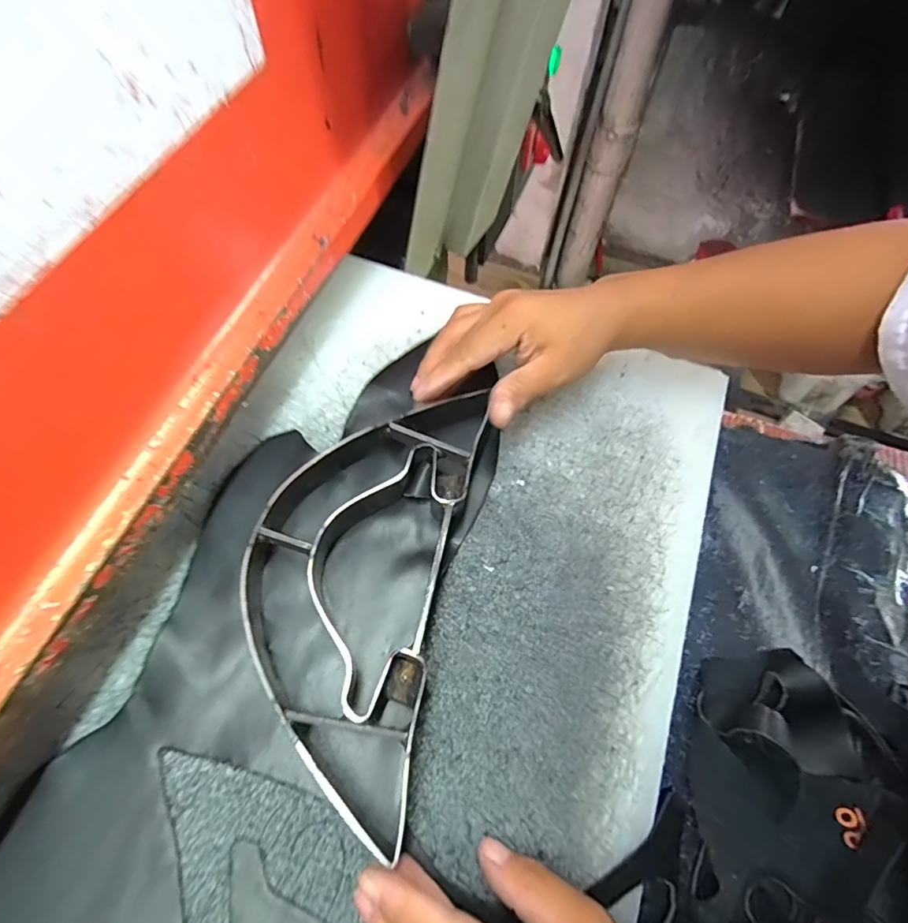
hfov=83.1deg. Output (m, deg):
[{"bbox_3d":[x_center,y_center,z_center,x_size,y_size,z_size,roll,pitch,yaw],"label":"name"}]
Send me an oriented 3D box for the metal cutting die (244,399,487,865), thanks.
[{"bbox_3d":[-0.059,0.064,0.306,0.115,0.038,0.247,11,62,3],"label":"metal cutting die"}]

